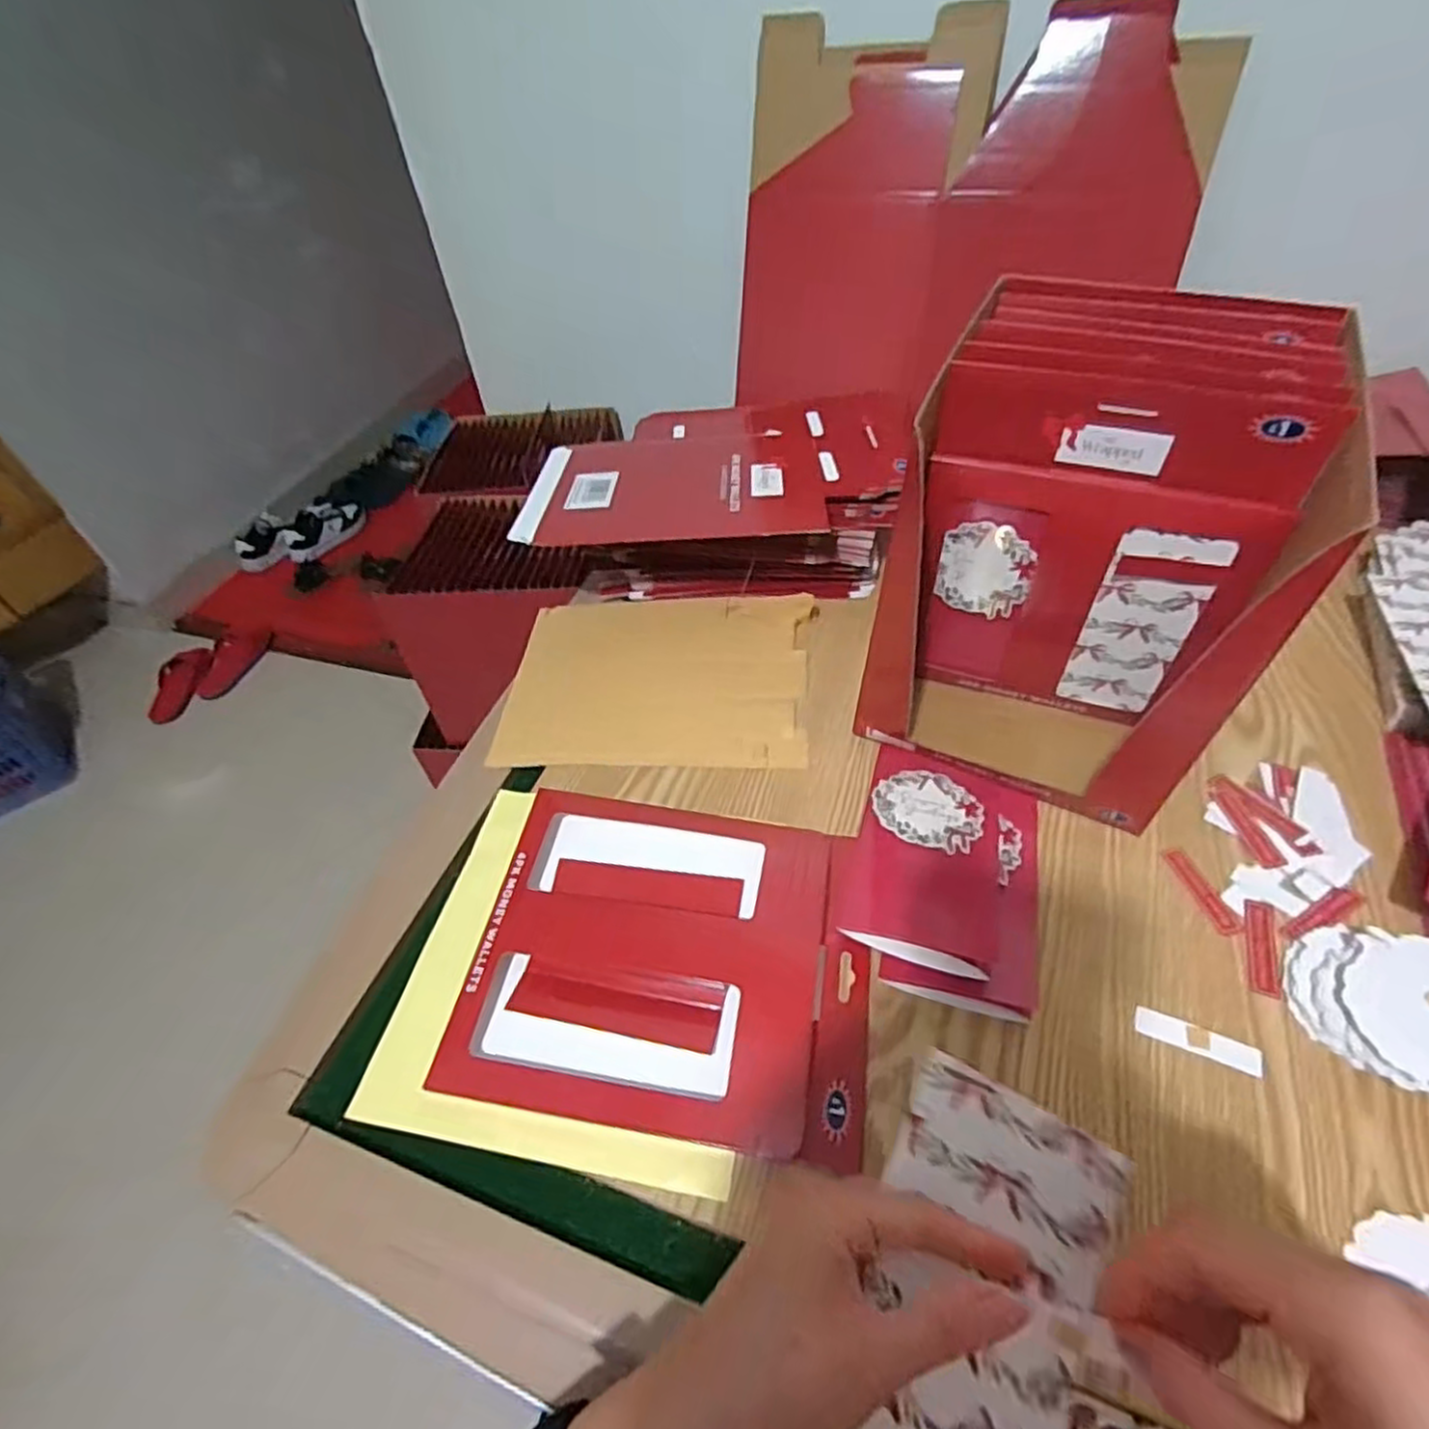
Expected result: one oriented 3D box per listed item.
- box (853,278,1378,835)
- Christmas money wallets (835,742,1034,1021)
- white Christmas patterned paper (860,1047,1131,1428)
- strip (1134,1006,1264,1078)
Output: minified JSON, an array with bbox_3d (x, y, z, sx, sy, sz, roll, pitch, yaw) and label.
[{"bbox_3d":[0.231,-0.100,0.469,0.195,0.237,0.231,18,53,20],"label":"box"},{"bbox_3d":[0.144,0.092,0.444,0.110,0.033,0.163,10,51,14],"label":"Christmas money wallets"},{"bbox_3d":[0.089,0.223,0.256,0.082,0.010,0.168,28,64,7],"label":"white Christmas patterned paper"},{"bbox_3d":[0.259,0.174,0.384,0.059,0.004,0.015,18,53,19],"label":"strip"}]

